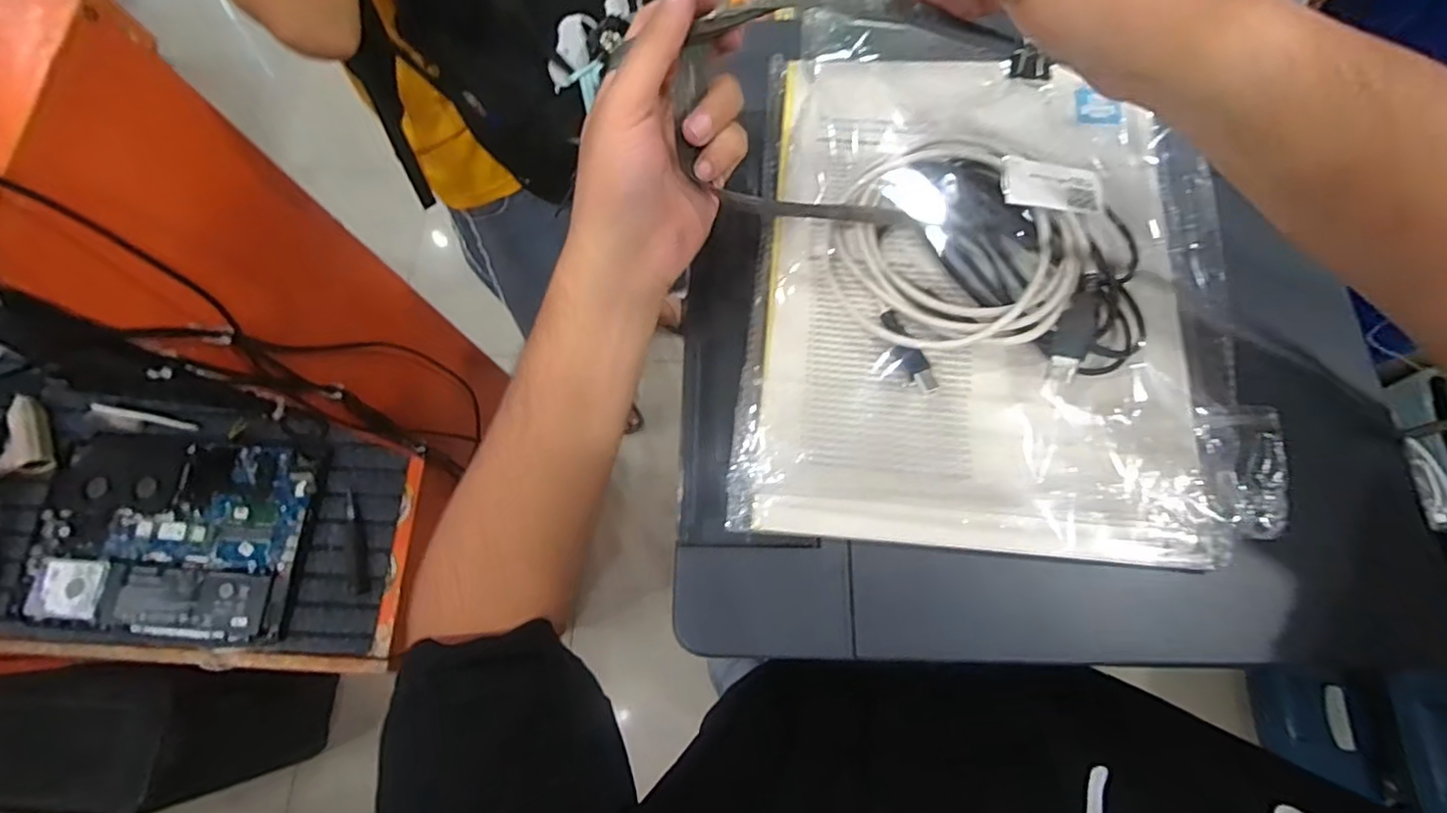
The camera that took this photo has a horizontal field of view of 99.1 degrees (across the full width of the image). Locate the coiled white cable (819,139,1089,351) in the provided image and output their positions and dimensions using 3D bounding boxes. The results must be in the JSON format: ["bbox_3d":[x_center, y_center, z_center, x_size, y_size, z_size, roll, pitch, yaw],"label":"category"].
[{"bbox_3d":[0.113,-0.085,0.328,0.108,0.036,0.137,-32,74,-7],"label":"coiled white cable"}]

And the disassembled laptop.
[{"bbox_3d":[-0.737,0.171,0.822,0.365,0.020,0.254,4,73,3],"label":"disassembled laptop"}]

